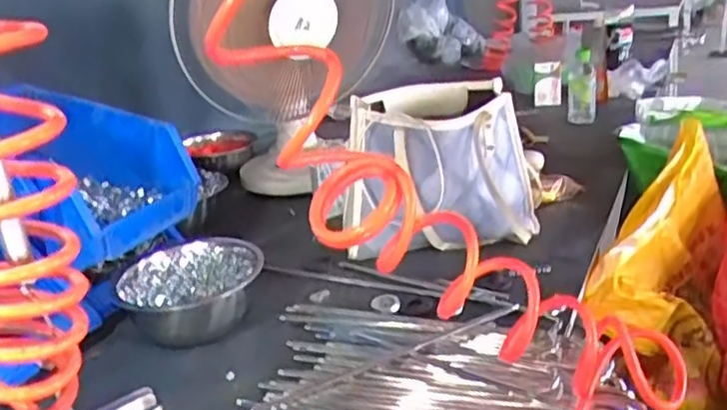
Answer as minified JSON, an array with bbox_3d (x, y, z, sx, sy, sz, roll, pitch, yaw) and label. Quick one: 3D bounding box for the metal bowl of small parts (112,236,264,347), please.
[{"bbox_3d":[-0.216,0.109,0.886,0.153,0.072,0.164,3,22,21],"label":"metal bowl of small parts"}]

